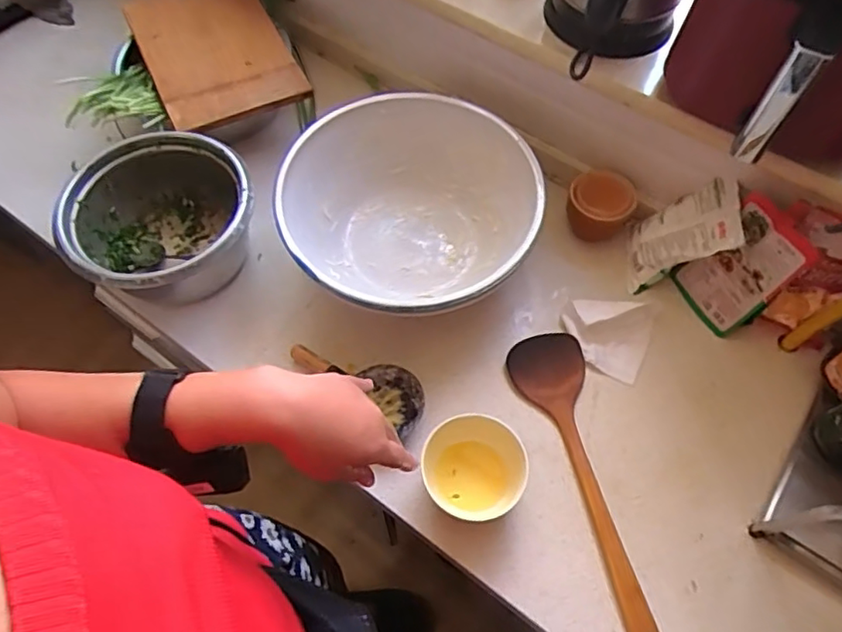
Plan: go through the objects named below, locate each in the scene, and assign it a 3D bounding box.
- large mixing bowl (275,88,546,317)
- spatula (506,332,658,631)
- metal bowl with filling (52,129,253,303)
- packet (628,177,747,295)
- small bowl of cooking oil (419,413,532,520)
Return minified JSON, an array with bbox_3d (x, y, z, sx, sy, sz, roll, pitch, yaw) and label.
[{"bbox_3d":[-0.013,-0.130,0.793,0.310,0.128,0.330,0,63,0],"label":"large mixing bowl"},{"bbox_3d":[0.180,0.188,0.677,0.089,0.018,0.371,-8,63,-4],"label":"spatula"},{"bbox_3d":[-0.337,-0.118,0.795,0.237,0.129,0.225,0,63,0],"label":"metal bowl with filling"},{"bbox_3d":[0.336,-0.101,0.775,0.027,0.156,0.095,20,60,-31],"label":"packet"},{"bbox_3d":[0.058,0.171,0.667,0.111,0.055,0.110,0,63,0],"label":"small bowl of cooking oil"}]

